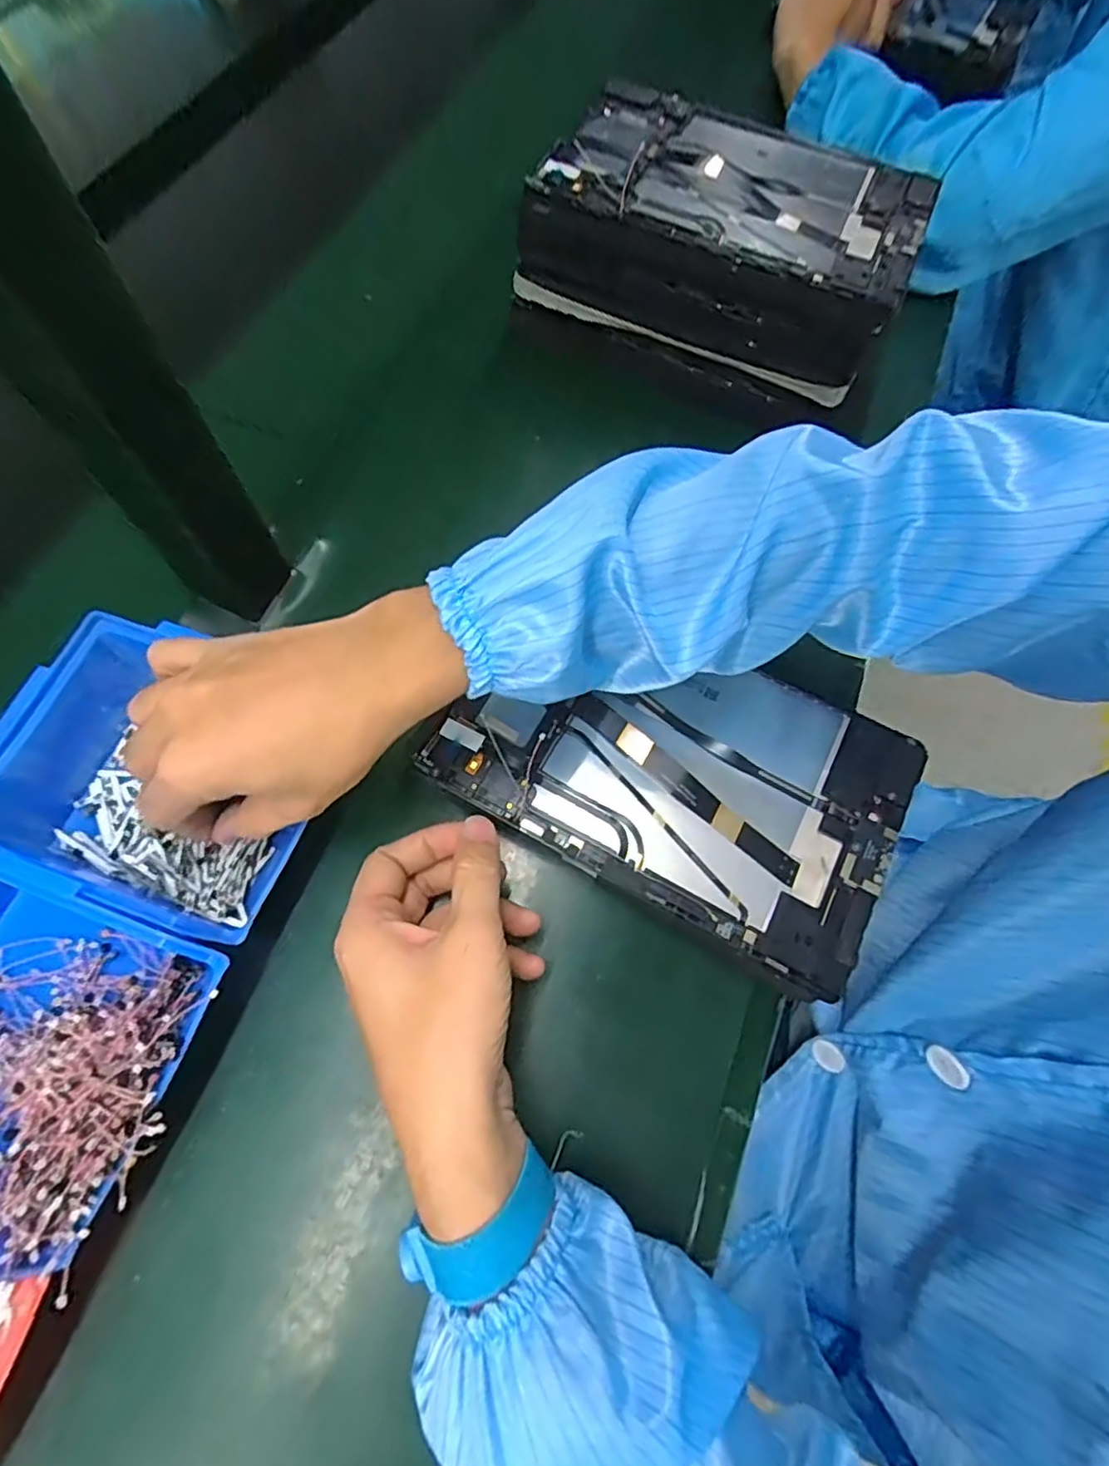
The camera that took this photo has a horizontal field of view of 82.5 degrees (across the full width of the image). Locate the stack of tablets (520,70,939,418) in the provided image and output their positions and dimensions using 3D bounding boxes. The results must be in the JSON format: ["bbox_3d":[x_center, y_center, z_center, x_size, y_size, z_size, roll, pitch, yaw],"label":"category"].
[{"bbox_3d":[0.115,-0.333,0.442,0.241,0.091,0.144,25,69,8],"label":"stack of tablets"}]

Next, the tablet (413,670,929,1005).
[{"bbox_3d":[0.066,0.016,0.338,0.230,0.008,0.148,29,70,9],"label":"tablet"}]

